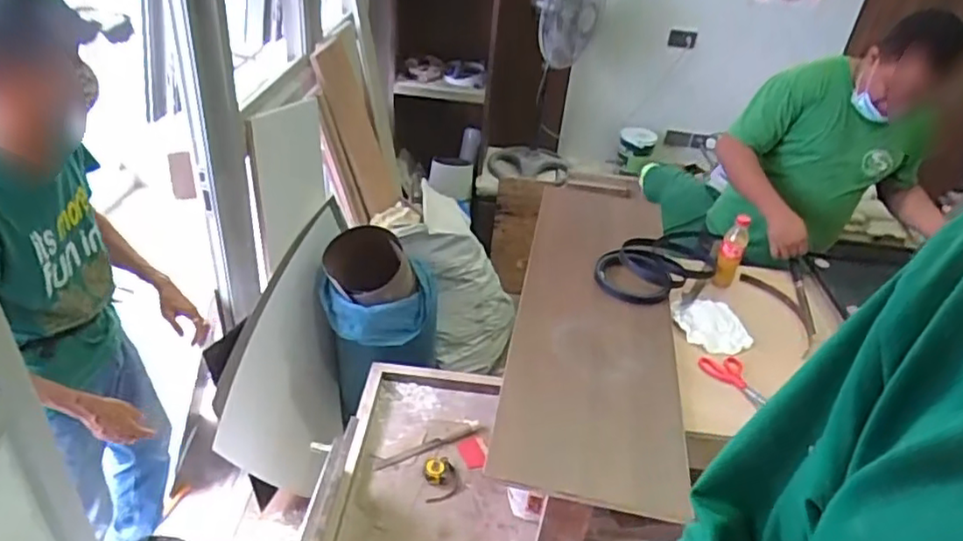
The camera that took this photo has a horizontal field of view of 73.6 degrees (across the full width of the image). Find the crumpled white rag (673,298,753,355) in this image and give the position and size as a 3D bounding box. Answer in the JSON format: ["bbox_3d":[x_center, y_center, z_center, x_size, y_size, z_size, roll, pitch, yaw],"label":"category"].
[{"bbox_3d":[0.523,0.124,1.468,0.131,0.027,0.171,-4,35,-15],"label":"crumpled white rag"}]

